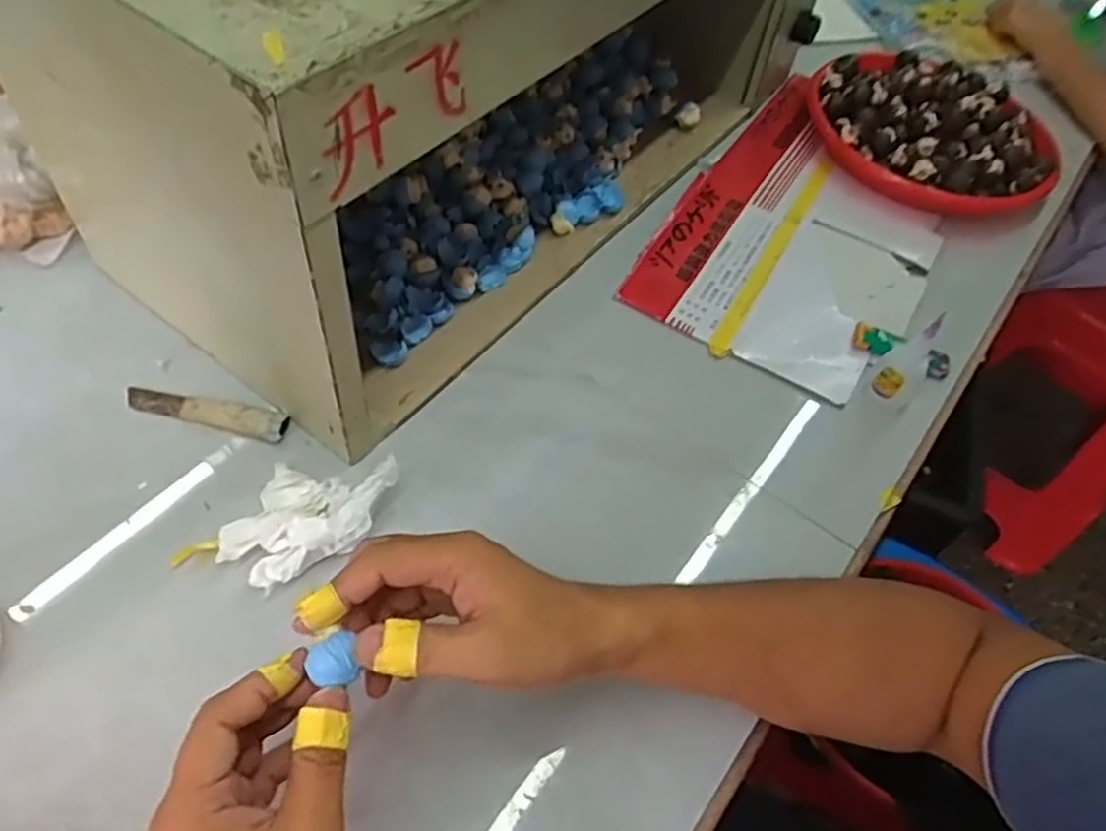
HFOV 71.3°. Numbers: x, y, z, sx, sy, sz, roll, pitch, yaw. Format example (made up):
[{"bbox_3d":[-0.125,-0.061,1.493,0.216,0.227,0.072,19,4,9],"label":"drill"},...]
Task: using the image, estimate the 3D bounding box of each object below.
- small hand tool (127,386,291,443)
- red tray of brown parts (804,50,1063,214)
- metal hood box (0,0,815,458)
[{"bbox_3d":[-0.247,-0.003,0.549,0.118,0.009,0.025,13,55,4],"label":"small hand tool"},{"bbox_3d":[0.390,-0.302,0.785,0.246,0.062,0.247,30,58,15],"label":"red tray of brown parts"},{"bbox_3d":[-0.047,-0.308,0.615,0.281,0.284,0.617,35,59,18],"label":"metal hood box"}]

